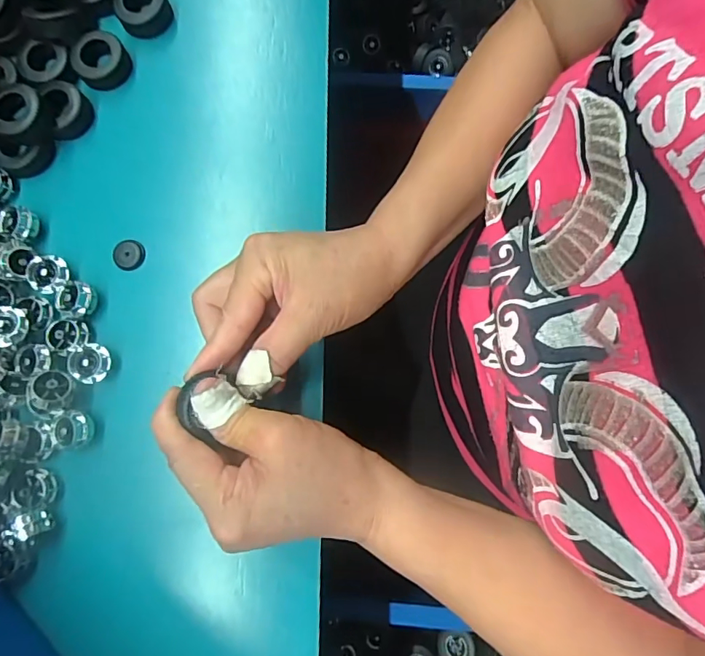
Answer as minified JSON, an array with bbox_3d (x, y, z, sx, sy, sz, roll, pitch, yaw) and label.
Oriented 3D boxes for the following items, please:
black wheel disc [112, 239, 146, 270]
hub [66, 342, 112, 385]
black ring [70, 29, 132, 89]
[{"bbox_3d":[-0.155,-0.051,0.332,0.021,0.004,0.021,0,80,0],"label":"black wheel disc"},{"bbox_3d":[-0.169,0.023,0.310,0.026,0.008,0.025,0,80,0],"label":"hub"},{"bbox_3d":[-0.182,-0.194,0.349,0.036,0.016,0.037,0,80,0],"label":"black ring"}]

